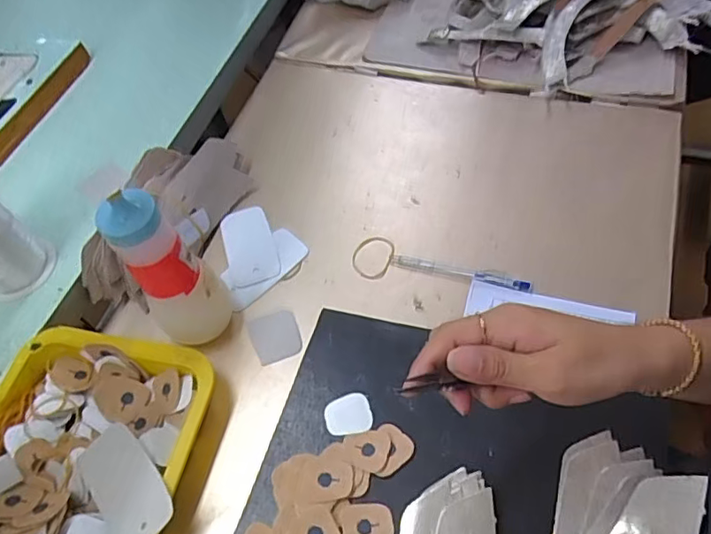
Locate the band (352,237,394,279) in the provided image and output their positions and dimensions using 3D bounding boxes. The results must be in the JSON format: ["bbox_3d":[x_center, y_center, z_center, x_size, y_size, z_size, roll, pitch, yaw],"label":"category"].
[{"bbox_3d":[0.019,-0.011,0.577,0.040,0.005,0.052,19,61,15],"label":"band"}]

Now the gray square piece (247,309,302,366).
[{"bbox_3d":[-0.079,0.067,0.537,0.046,0.004,0.052,-20,58,-9],"label":"gray square piece"}]

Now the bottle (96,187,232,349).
[{"bbox_3d":[-0.154,0.009,0.473,0.060,0.180,0.056,-26,58,-10],"label":"bottle"}]

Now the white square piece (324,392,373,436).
[{"bbox_3d":[-0.007,0.124,0.464,0.038,0.004,0.034,-13,58,-5],"label":"white square piece"}]

